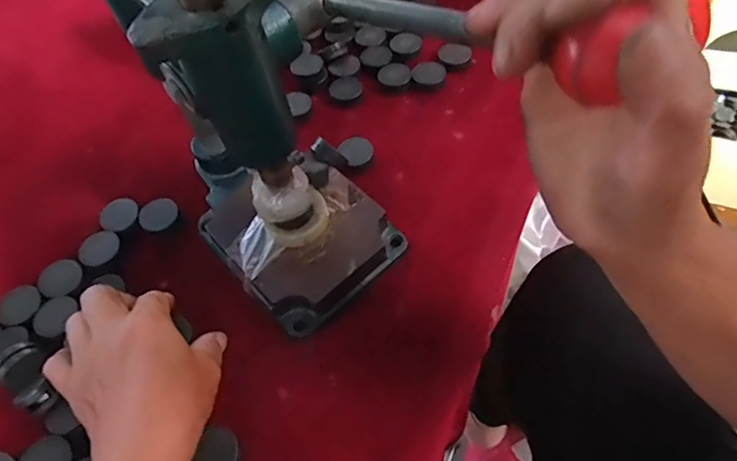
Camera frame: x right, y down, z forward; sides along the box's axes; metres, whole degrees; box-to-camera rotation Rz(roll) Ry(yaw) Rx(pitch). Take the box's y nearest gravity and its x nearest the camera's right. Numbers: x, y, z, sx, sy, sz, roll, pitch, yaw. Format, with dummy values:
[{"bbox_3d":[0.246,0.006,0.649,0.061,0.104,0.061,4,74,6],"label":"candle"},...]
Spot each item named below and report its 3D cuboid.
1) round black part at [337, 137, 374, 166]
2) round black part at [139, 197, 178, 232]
[{"bbox_3d":[-0.011,-0.072,0.458,0.029,0.004,0.028,1,63,-2],"label":"round black part"},{"bbox_3d":[-0.180,-0.015,0.433,0.031,0.004,0.033,-4,57,5],"label":"round black part"}]

